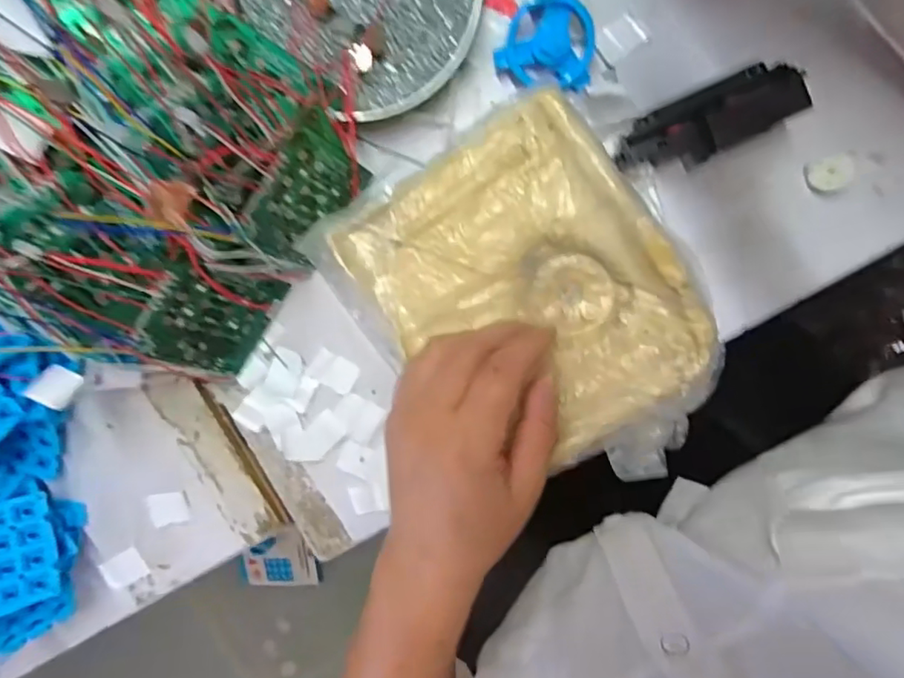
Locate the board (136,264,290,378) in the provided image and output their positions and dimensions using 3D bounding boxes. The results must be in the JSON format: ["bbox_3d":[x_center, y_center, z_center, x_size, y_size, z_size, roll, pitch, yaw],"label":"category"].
[{"bbox_3d":[-0.136,-0.012,0.329,0.004,0.067,0.063,36,98,35],"label":"board"}]

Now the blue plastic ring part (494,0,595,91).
[{"bbox_3d":[0.055,-0.167,0.322,0.051,0.020,0.050,0,96,3],"label":"blue plastic ring part"}]

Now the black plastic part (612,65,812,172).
[{"bbox_3d":[0.139,-0.118,0.316,0.097,0.026,0.035,-24,94,5],"label":"black plastic part"}]

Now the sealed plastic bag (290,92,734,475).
[{"bbox_3d":[0.046,-0.012,0.320,0.160,0.031,0.208,-31,93,6],"label":"sealed plastic bag"}]

